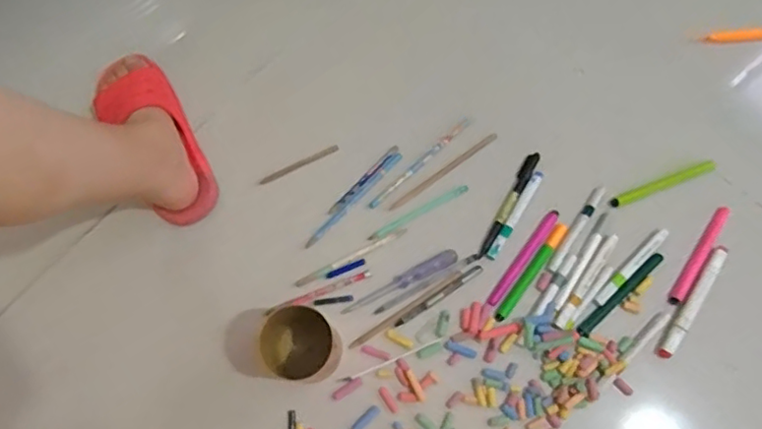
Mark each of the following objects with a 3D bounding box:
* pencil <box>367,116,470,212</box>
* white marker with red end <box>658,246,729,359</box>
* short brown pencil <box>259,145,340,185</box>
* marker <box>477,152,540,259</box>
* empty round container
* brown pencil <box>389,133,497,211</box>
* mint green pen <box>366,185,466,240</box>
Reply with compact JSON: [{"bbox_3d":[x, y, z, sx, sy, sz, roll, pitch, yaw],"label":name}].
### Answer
[{"bbox_3d":[0.050,-0.065,0.764,0.170,0.005,0.011,-43,77,-10],"label":"pencil"},{"bbox_3d":[0.364,0.099,0.701,0.019,0.012,0.153,35,77,11],"label":"white marker with red end"},{"bbox_3d":[-0.102,-0.062,0.754,0.105,0.004,0.009,-25,75,-6],"label":"short brown pencil"},{"bbox_3d":[0.158,-0.013,0.742,0.015,0.009,0.152,28,76,9],"label":"marker"},{"bbox_3d":[-0.082,0.141,0.646,0.070,0.120,0.066,0,74,1],"label":"empty round container"},{"bbox_3d":[0.081,-0.055,0.760,0.164,0.004,0.010,-36,76,-9],"label":"brown pencil"},{"bbox_3d":[0.047,-0.002,0.742,0.135,0.004,0.011,-28,75,-7],"label":"mint green pen"}]

